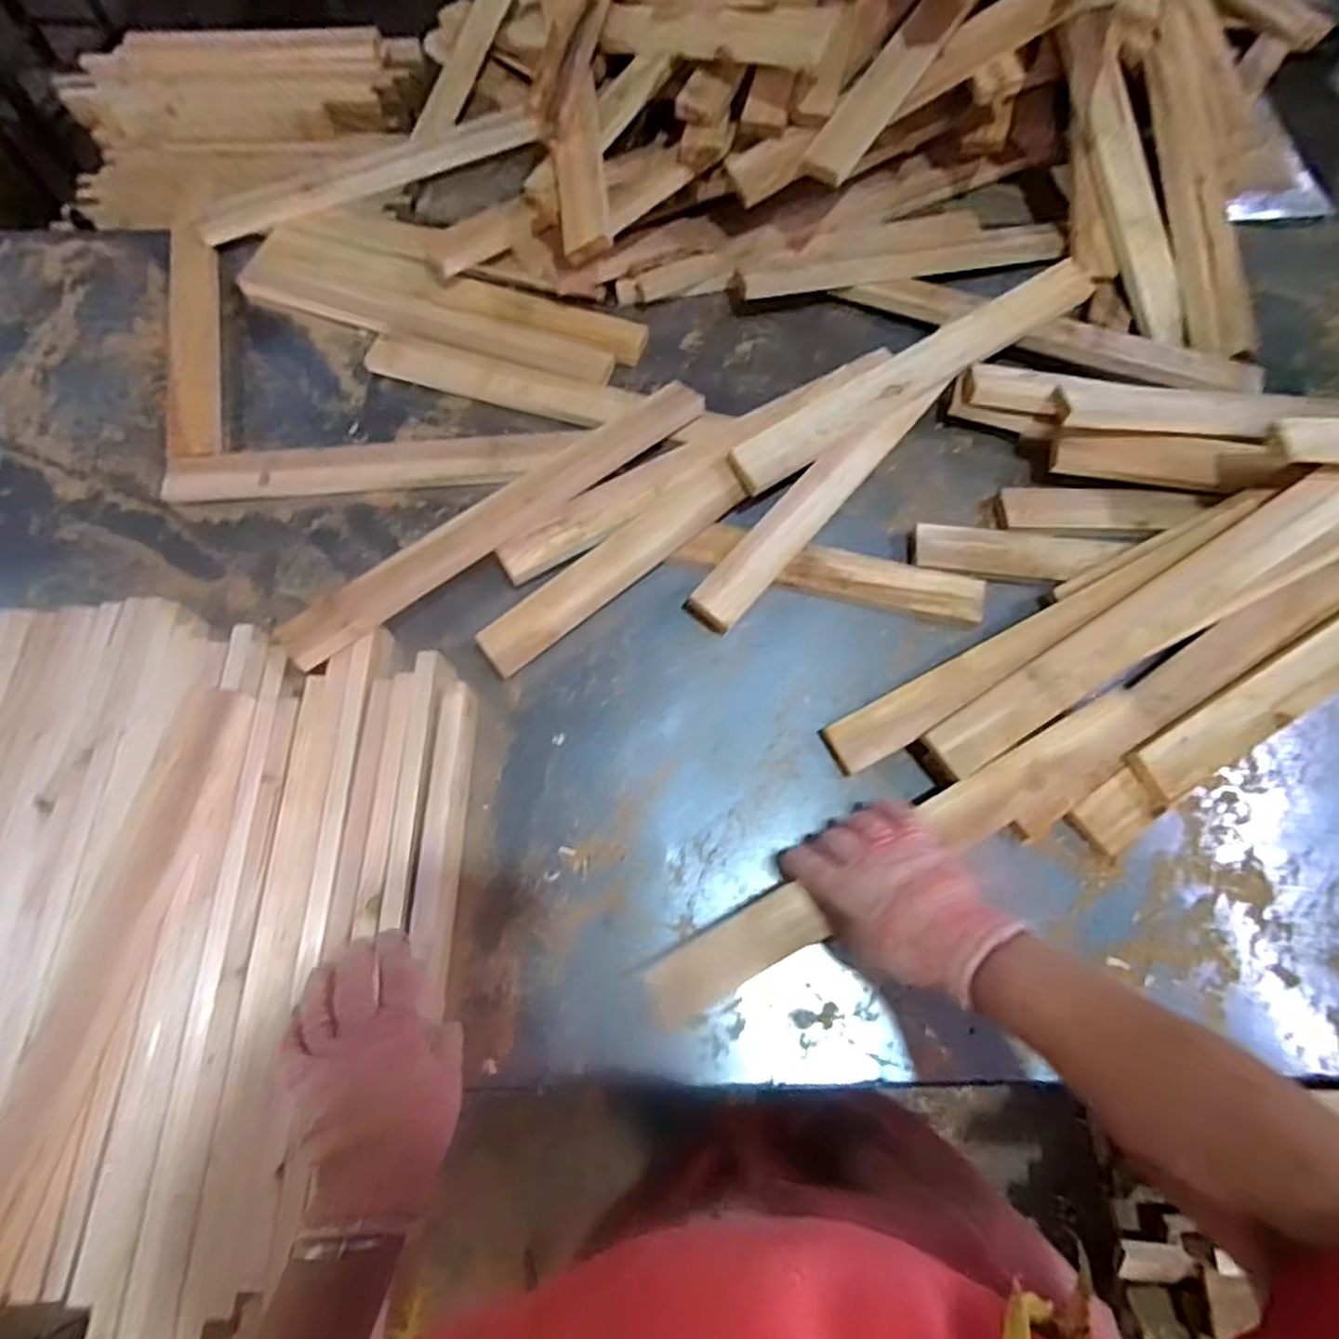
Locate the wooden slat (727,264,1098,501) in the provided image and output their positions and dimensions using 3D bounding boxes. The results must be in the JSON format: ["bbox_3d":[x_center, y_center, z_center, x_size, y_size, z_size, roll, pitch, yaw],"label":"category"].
[{"bbox_3d":[0.280,-0.339,0.751,0.518,0.026,0.066,-33,73,-12],"label":"wooden slat"}]

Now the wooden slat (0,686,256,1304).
[{"bbox_3d":[-0.440,0.257,0.516,0.059,0.020,0.504,10,69,3],"label":"wooden slat"}]

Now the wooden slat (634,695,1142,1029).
[{"bbox_3d":[0.214,0.153,0.593,0.512,0.025,0.054,-27,72,-10],"label":"wooden slat"}]

